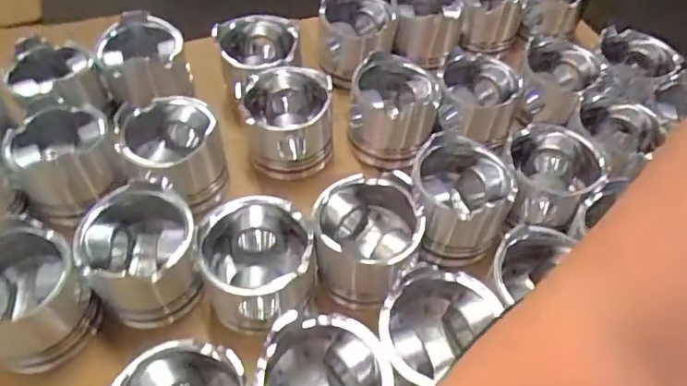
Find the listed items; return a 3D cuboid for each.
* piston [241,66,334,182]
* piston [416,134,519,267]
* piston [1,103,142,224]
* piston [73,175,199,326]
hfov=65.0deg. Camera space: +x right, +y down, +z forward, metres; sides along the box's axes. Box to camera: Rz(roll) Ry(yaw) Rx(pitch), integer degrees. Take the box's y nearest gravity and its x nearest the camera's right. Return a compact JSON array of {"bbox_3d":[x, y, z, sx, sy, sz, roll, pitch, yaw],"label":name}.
[{"bbox_3d":[-0.056,-0.073,0.563,0.085,0.078,0.095,0,50,-3],"label":"piston"},{"bbox_3d":[0.107,0.005,0.501,0.090,0.075,0.100,0,50,-3],"label":"piston"},{"bbox_3d":[-0.269,-0.032,0.524,0.095,0.069,0.092,-34,59,-27],"label":"piston"},{"bbox_3d":[-0.167,0.050,0.452,0.089,0.081,0.090,1,50,-2],"label":"piston"}]

